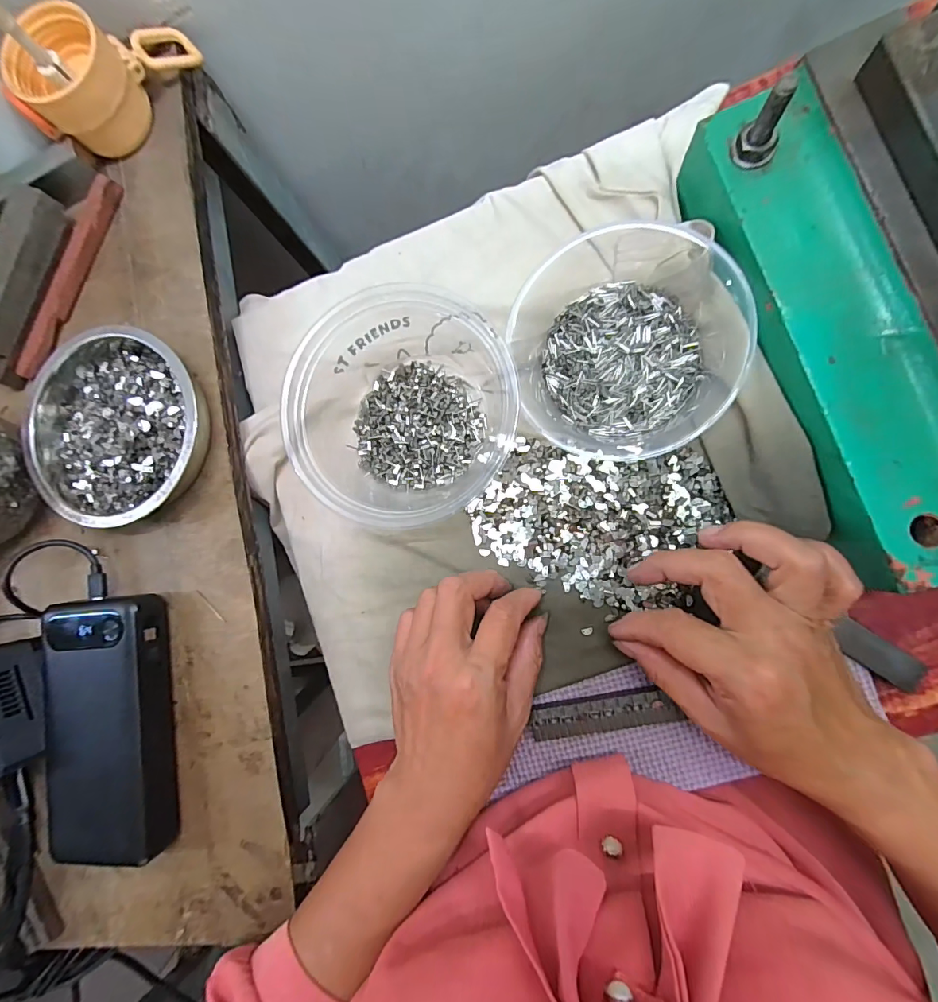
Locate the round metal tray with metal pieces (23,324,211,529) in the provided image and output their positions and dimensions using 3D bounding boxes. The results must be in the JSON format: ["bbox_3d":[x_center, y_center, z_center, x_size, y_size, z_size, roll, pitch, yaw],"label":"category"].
[{"bbox_3d":[-0.230,-0.047,0.291,0.129,0.033,0.119,0,87,10],"label":"round metal tray with metal pieces"}]

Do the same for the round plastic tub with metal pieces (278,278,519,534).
[{"bbox_3d":[-0.053,-0.060,0.291,0.161,0.051,0.147,0,87,10],"label":"round plastic tub with metal pieces"}]

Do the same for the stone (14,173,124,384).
[{"bbox_3d":[-0.278,-0.154,0.312,0.017,0.009,0.145,25,92,10],"label":"stone"}]

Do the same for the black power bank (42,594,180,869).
[{"bbox_3d":[-0.227,0.140,0.284,0.073,0.027,0.154,-5,86,9],"label":"black power bank"}]

